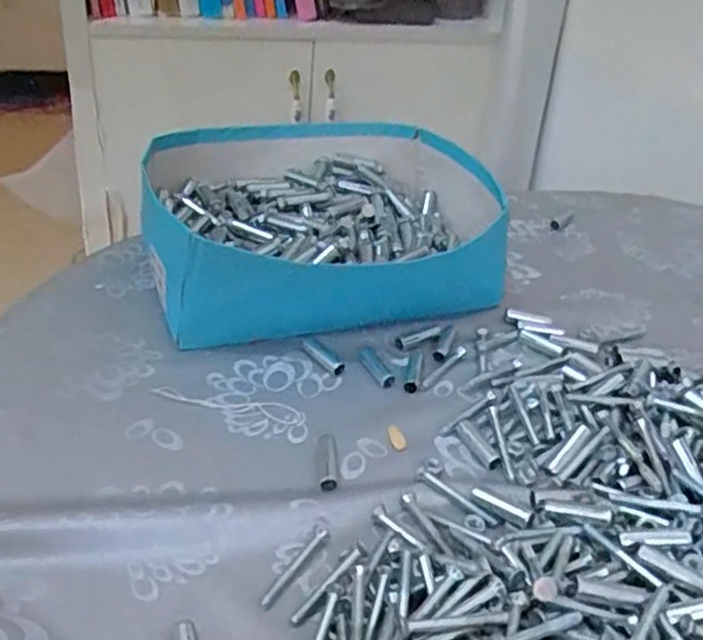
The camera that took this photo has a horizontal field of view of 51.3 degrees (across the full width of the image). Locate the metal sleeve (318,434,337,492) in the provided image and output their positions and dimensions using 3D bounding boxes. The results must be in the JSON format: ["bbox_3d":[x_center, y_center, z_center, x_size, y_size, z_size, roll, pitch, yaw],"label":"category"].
[{"bbox_3d":[-0.015,0.090,0.464,0.012,0.008,0.045,3,35,-5],"label":"metal sleeve"}]

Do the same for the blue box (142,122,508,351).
[{"bbox_3d":[-0.021,-0.086,0.651,0.317,0.086,0.250,-10,37,-22],"label":"blue box"}]

